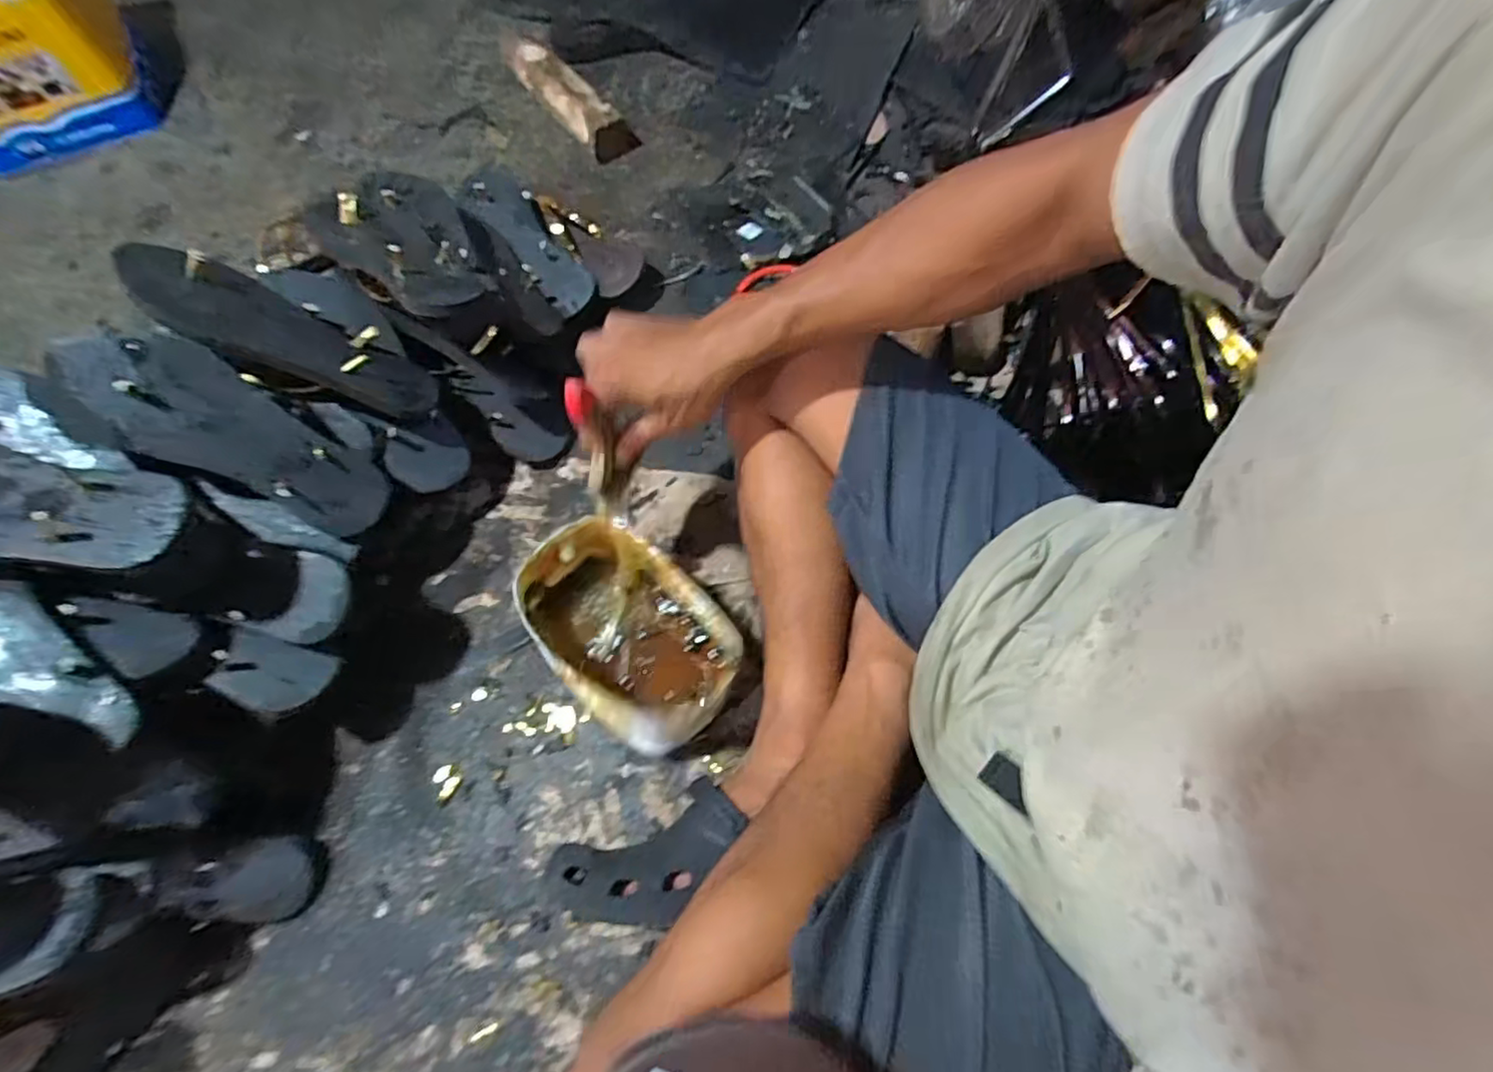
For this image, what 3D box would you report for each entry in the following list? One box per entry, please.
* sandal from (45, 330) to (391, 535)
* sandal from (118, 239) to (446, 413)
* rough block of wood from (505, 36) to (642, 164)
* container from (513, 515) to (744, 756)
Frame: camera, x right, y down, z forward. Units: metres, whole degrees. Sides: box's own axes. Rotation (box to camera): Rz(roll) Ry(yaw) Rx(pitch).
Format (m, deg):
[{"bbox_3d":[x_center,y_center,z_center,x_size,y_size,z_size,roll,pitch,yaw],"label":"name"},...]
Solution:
[{"bbox_3d":[-0.406,-0.081,0.518,0.226,0.030,0.077,34,65,-27],"label":"sandal"},{"bbox_3d":[-0.387,-0.176,0.558,0.234,0.027,0.092,19,43,-34],"label":"sandal"},{"bbox_3d":[-0.263,-0.631,0.916,0.067,0.048,0.297,-37,72,-16],"label":"rough block of wood"},{"bbox_3d":[-0.097,0.091,0.581,0.125,0.113,0.196,-38,72,-16],"label":"container"}]

